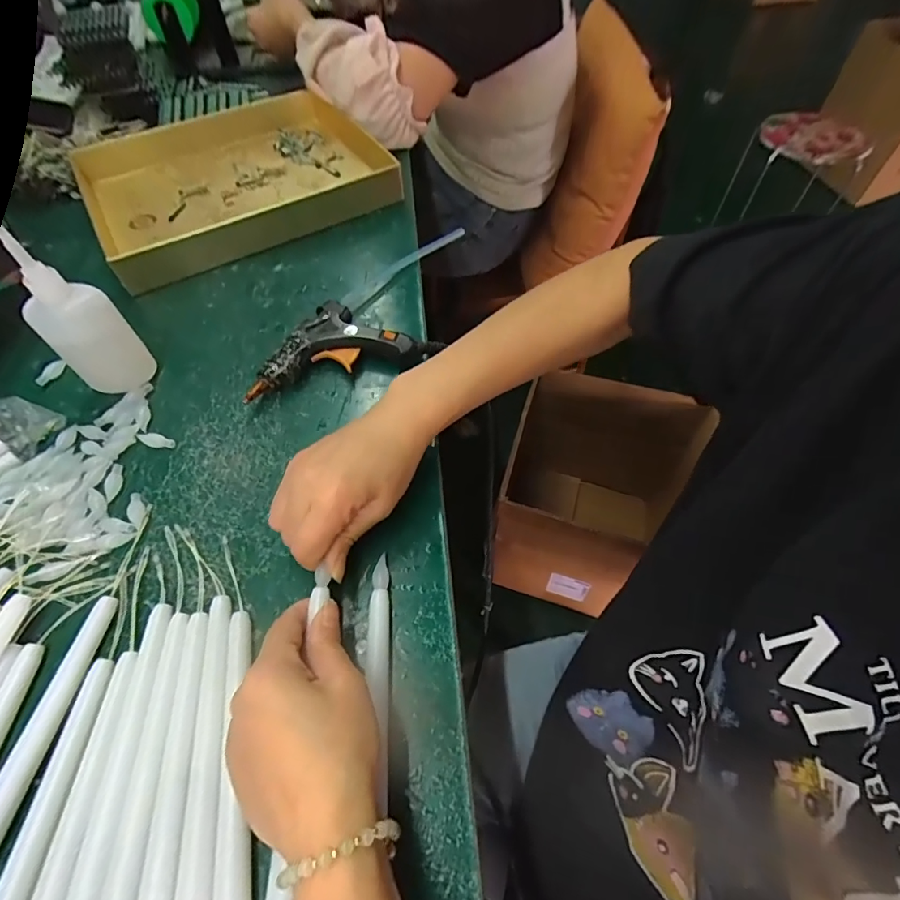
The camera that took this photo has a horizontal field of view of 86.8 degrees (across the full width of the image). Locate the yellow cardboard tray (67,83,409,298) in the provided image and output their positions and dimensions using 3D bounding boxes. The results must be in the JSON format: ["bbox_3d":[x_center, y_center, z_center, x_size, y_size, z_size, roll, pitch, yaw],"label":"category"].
[{"bbox_3d":[-0.243,-0.307,0.535,0.305,0.050,0.245,-28,61,-18],"label":"yellow cardboard tray"}]

